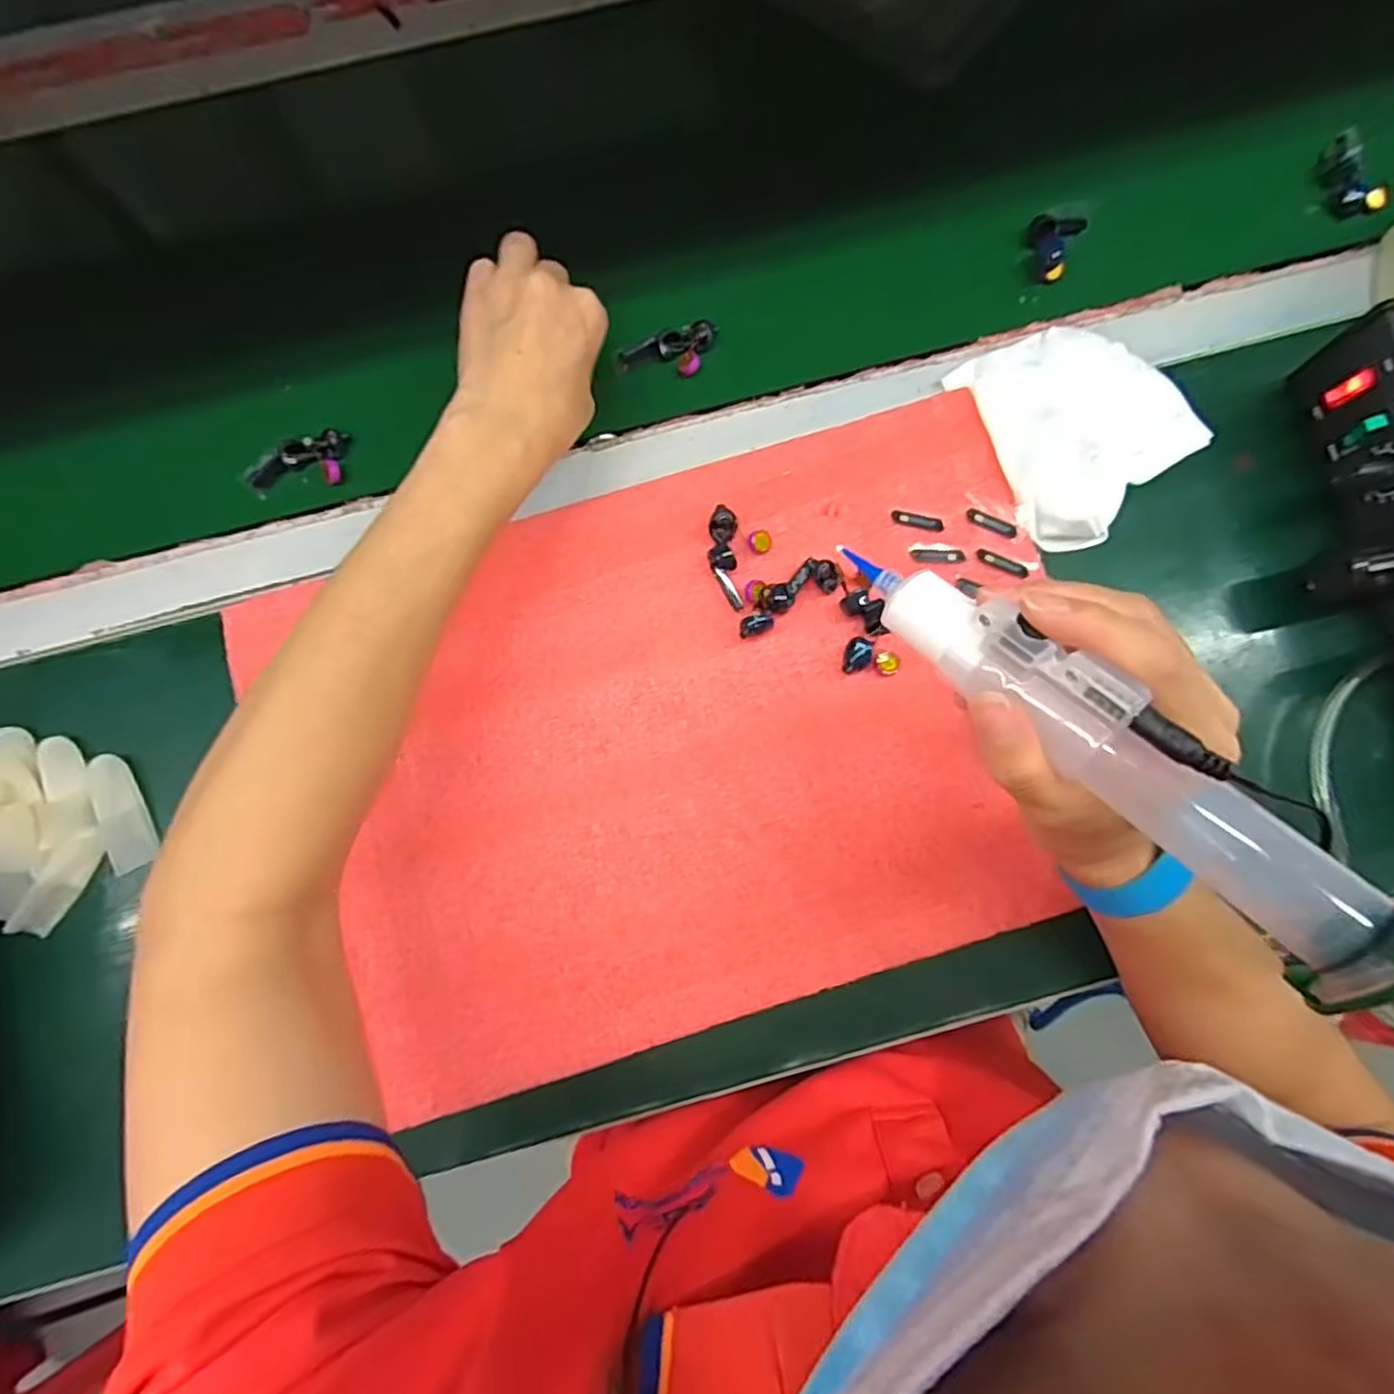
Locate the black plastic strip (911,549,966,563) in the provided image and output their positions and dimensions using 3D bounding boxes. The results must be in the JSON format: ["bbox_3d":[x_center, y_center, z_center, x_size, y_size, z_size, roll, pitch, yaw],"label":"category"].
[{"bbox_3d":[0.124,-0.073,0.358,0.026,0.004,0.007,3,79,1],"label":"black plastic strip"}]

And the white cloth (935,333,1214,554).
[{"bbox_3d":[0.202,-0.149,0.368,0.110,0.016,0.114,-30,80,-5],"label":"white cloth"}]

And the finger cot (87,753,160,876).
[{"bbox_3d":[-0.291,0.058,0.352,0.022,0.005,0.059,-21,88,-17],"label":"finger cot"}]

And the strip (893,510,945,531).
[{"bbox_3d":[0.114,-0.091,0.361,0.027,0.004,0.007,16,79,4],"label":"strip"}]

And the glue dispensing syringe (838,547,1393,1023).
[{"bbox_3d":[0.130,0.022,0.195,0.024,0.033,0.222,-41,65,-7],"label":"glue dispensing syringe"}]

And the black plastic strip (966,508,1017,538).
[{"bbox_3d":[0.152,-0.090,0.358,0.026,0.004,0.009,30,81,6],"label":"black plastic strip"}]

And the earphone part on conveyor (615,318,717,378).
[{"bbox_3d":[-0.014,-0.192,0.390,0.055,0.011,0.025,-20,79,-3],"label":"earphone part on conveyor"}]

